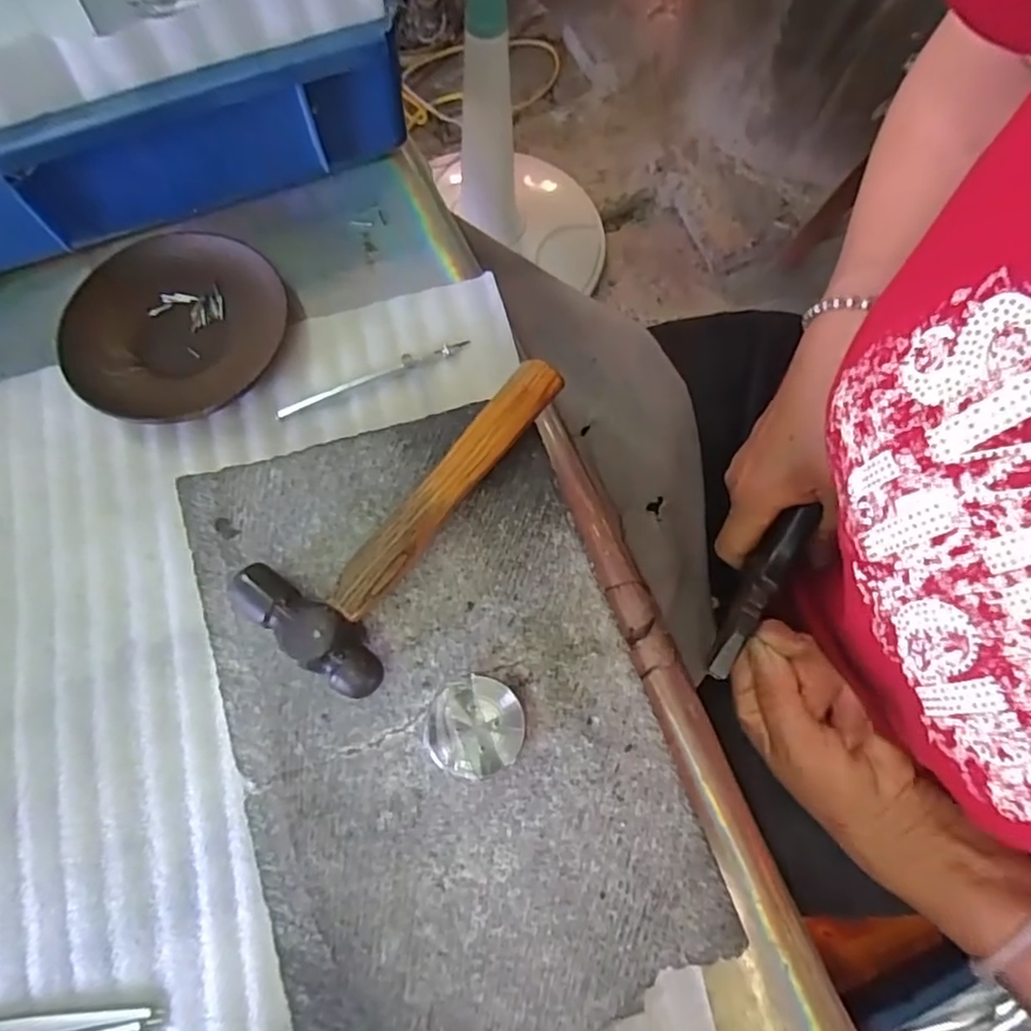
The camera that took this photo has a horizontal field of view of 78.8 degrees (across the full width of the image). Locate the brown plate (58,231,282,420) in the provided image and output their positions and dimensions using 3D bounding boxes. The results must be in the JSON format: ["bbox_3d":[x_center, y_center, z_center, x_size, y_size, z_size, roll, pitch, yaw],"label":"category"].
[{"bbox_3d":[-0.183,-0.103,0.340,0.115,0.012,0.109,0,72,-1],"label":"brown plate"}]

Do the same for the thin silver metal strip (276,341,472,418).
[{"bbox_3d":[-0.076,-0.076,0.338,0.108,0.008,0.010,-23,74,-8],"label":"thin silver metal strip"}]

